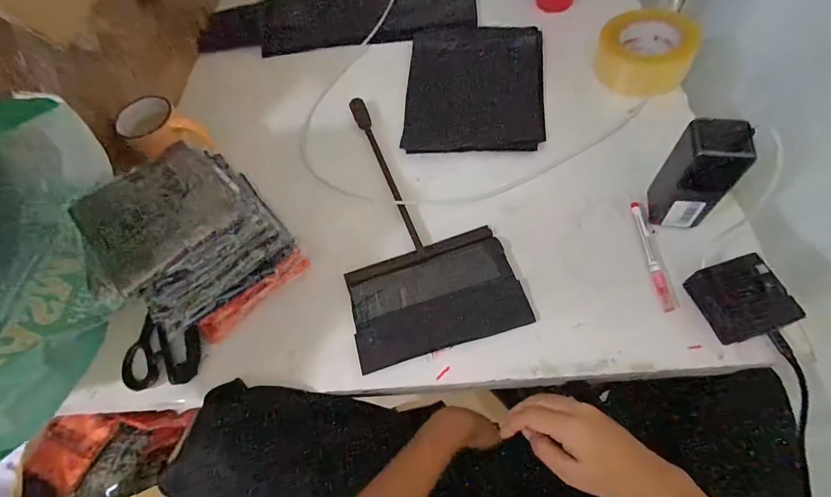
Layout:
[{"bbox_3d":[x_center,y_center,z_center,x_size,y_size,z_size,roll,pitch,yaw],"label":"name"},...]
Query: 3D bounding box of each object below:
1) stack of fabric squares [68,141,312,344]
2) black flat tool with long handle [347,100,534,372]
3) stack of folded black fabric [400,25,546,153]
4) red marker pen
[{"bbox_3d":[-0.229,-0.004,0.456,0.154,0.166,0.124,-37,65,-15],"label":"stack of fabric squares"},{"bbox_3d":[-0.013,-0.053,0.548,0.191,0.011,0.379,-16,62,-4],"label":"black flat tool with long handle"},{"bbox_3d":[0.091,-0.257,0.641,0.206,0.019,0.247,1,62,5],"label":"stack of folded black fabric"},{"bbox_3d":[0.271,0.004,0.481,0.014,0.010,0.139,-3,62,3],"label":"red marker pen"}]

